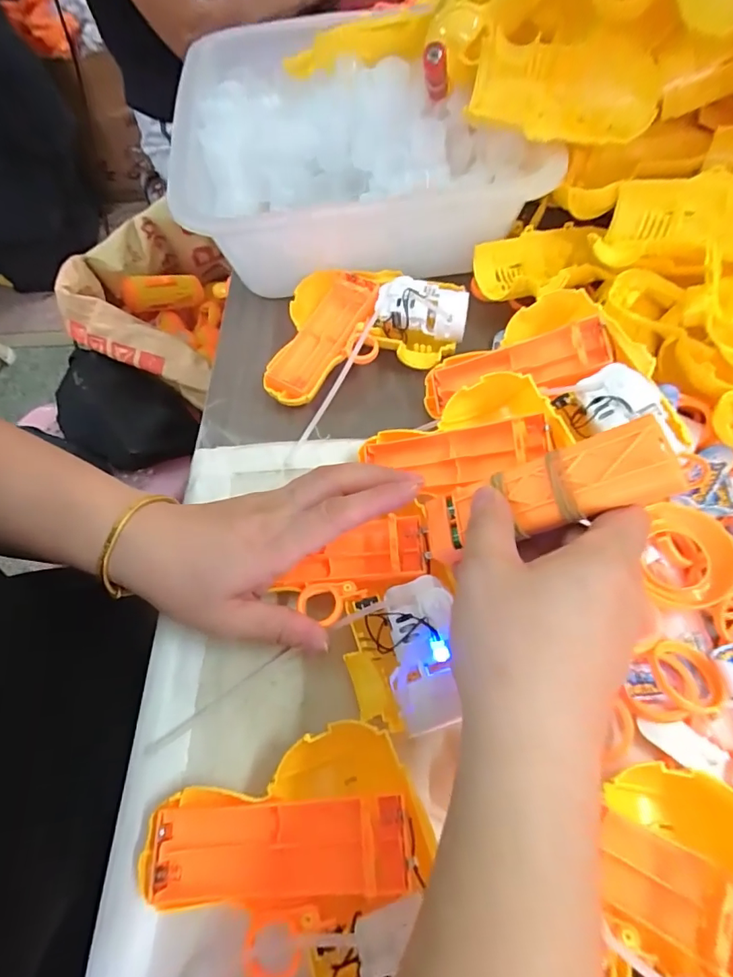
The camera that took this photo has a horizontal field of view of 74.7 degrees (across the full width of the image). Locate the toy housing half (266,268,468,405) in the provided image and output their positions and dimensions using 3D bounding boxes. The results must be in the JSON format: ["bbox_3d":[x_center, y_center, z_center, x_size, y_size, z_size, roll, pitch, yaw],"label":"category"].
[{"bbox_3d":[-0.008,-0.126,0.369,0.156,0.042,0.104,-16,60,-6],"label":"toy housing half"}]

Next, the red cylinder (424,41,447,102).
[{"bbox_3d":[0.055,-0.331,0.383,0.014,0.063,0.012,14,102,12],"label":"red cylinder"}]

